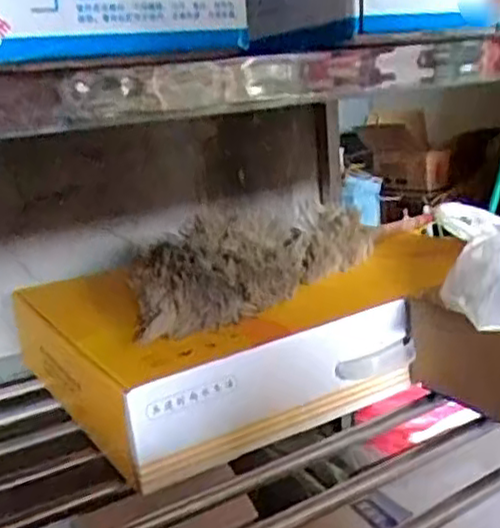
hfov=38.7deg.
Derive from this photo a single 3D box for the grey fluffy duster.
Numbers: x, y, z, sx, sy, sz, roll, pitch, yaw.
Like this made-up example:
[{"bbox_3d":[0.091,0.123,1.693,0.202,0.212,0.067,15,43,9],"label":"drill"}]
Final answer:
[{"bbox_3d":[0.019,-0.006,0.844,0.116,0.106,0.381,7,18,41],"label":"grey fluffy duster"}]

